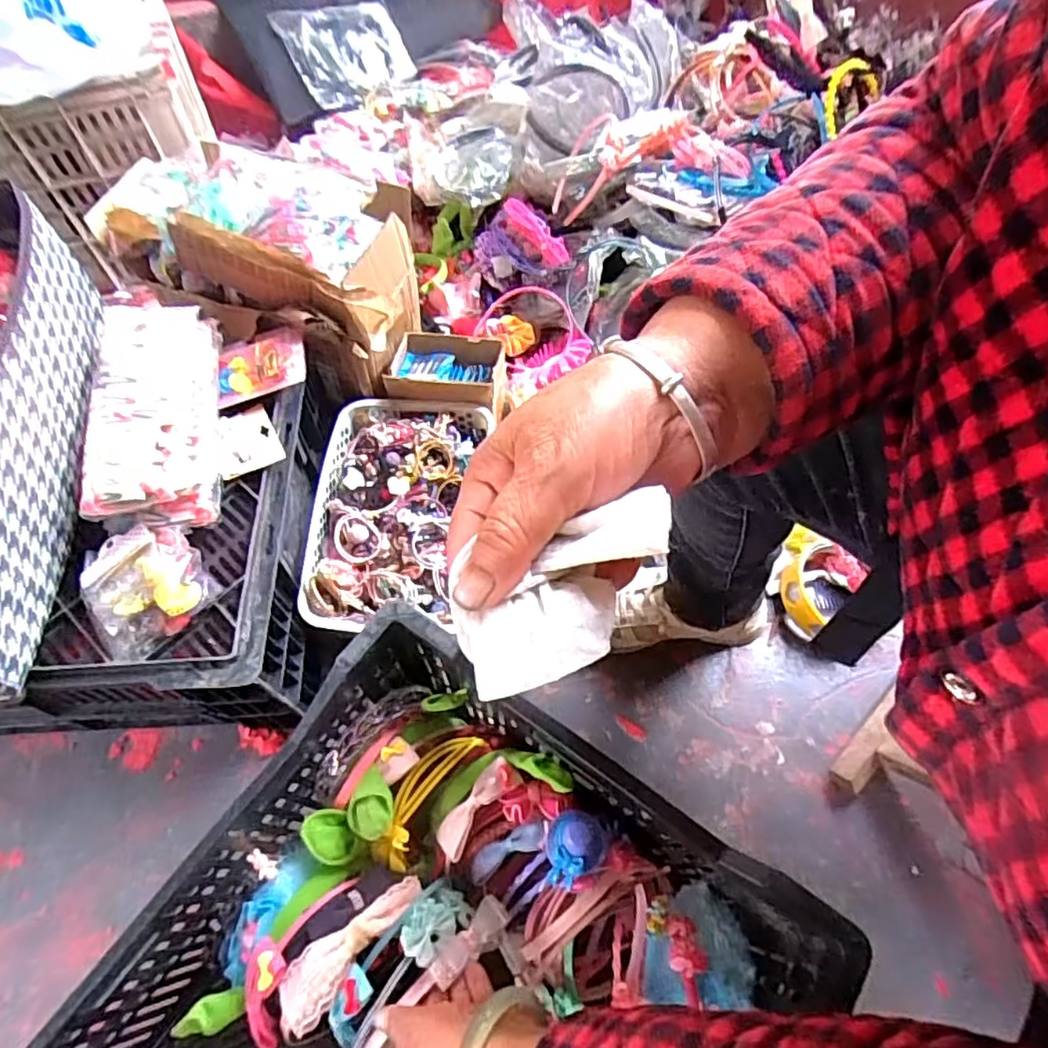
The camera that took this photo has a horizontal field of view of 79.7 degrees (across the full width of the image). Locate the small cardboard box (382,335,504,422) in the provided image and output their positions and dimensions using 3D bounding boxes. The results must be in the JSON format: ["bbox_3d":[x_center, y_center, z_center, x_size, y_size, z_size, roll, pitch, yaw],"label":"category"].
[{"bbox_3d":[-0.100,-0.194,0.786,0.137,0.048,0.107,3,61,1],"label":"small cardboard box"}]

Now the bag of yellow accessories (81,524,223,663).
[{"bbox_3d":[-0.323,0.050,0.535,0.095,0.047,0.099,-32,66,-17],"label":"bag of yellow accessories"}]

